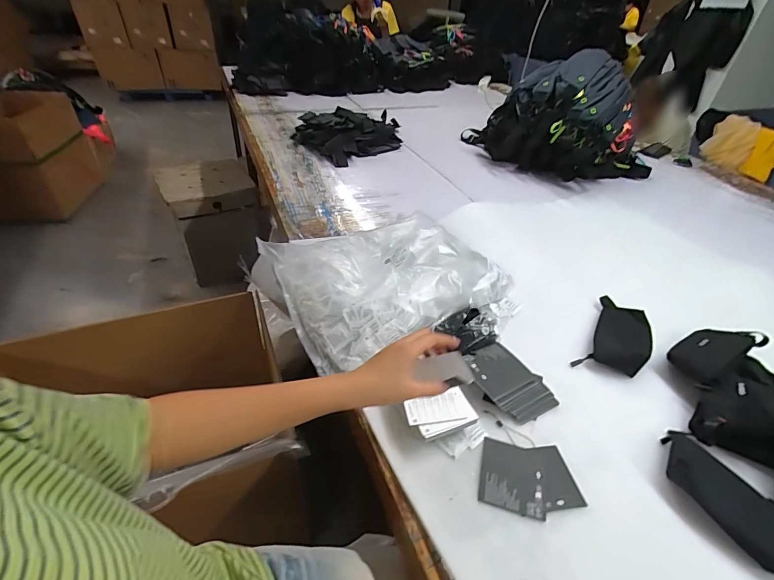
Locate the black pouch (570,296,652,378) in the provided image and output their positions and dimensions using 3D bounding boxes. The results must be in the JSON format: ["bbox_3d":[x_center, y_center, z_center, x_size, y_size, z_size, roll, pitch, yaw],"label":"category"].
[{"bbox_3d":[0.456,0.095,0.759,0.106,0.034,0.218,28,43,27],"label":"black pouch"}]

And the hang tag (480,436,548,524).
[{"bbox_3d":[0.178,0.263,0.544,0.086,0.006,0.095,13,38,10],"label":"hang tag"}]

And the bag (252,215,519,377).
[{"bbox_3d":[0.008,-0.028,0.821,0.445,0.091,0.374,-18,43,-26],"label":"bag"}]

